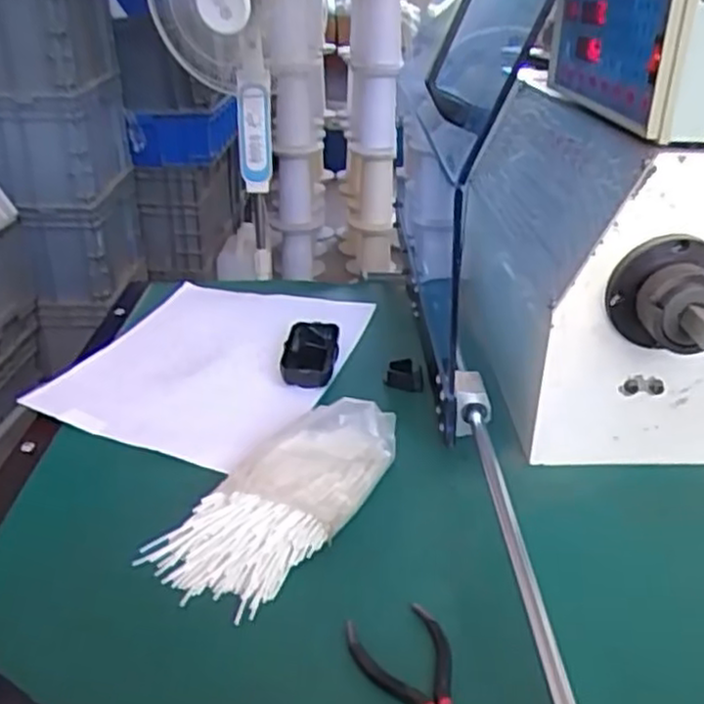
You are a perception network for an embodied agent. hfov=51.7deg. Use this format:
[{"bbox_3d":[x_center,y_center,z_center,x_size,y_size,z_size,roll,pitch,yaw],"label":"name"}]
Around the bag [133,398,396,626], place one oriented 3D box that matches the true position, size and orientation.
[{"bbox_3d":[-0.044,0.103,0.545,0.102,0.038,0.222,20,32,32],"label":"bag"}]

